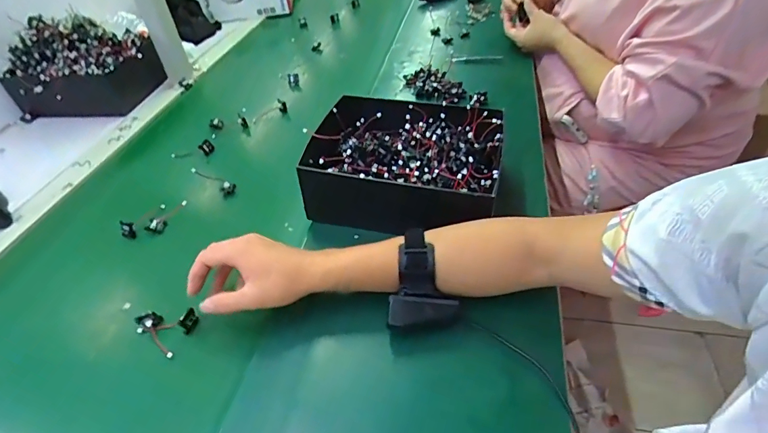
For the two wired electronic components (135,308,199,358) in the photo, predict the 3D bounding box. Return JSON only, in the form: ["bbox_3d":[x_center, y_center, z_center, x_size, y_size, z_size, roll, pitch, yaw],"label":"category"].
[{"bbox_3d":[-0.229,0.114,0.459,0.057,0.020,0.047,24,50,27],"label":"two wired electronic components"}]

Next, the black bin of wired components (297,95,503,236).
[{"bbox_3d":[0.026,-0.072,0.567,0.237,0.087,0.186,8,44,14],"label":"black bin of wired components"}]

